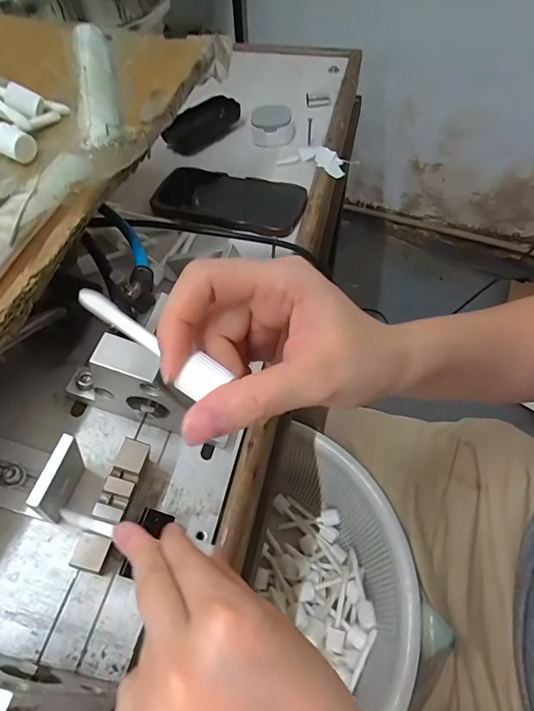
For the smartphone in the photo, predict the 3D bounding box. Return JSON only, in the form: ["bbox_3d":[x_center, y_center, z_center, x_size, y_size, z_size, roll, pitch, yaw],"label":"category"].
[{"bbox_3d":[-0.043,-0.178,0.464,0.166,0.010,0.081,13,57,10],"label":"smartphone"}]

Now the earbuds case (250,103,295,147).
[{"bbox_3d":[0.008,-0.295,0.534,0.054,0.042,0.023,-5,55,-2],"label":"earbuds case"}]

